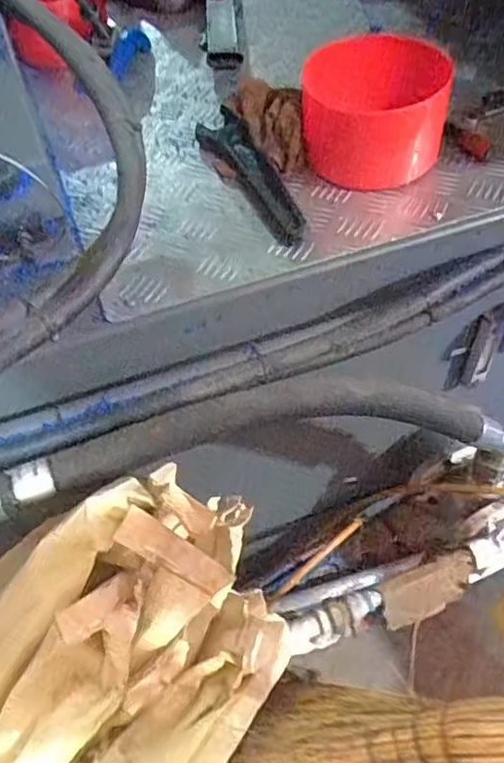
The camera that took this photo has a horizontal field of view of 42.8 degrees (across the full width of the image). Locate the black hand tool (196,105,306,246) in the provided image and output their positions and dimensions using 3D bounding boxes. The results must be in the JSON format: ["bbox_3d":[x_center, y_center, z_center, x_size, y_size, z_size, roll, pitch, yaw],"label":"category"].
[{"bbox_3d":[-0.009,-0.267,0.803,0.052,0.025,0.272,-19,55,-11],"label":"black hand tool"}]

